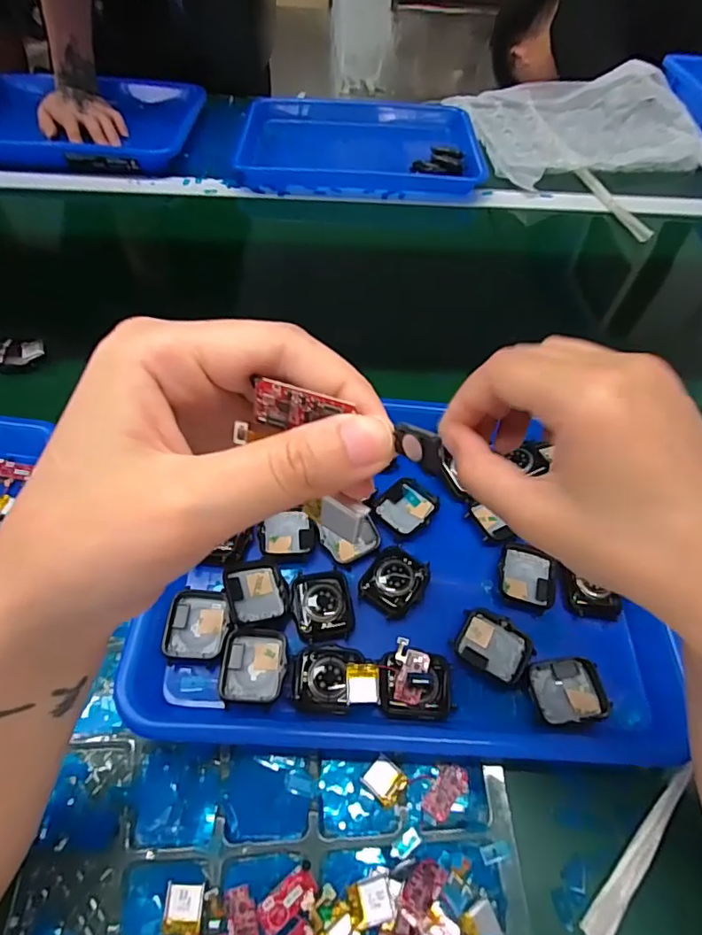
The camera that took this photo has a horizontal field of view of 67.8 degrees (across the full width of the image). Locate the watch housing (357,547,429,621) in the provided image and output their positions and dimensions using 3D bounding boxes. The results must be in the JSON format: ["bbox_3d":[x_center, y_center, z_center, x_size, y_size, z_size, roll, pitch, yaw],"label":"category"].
[{"bbox_3d":[0.029,0.072,0.340,0.037,0.007,0.045,28,57,16],"label":"watch housing"}]

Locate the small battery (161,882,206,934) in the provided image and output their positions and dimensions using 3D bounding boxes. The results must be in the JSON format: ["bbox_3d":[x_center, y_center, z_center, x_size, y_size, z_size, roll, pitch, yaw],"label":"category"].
[{"bbox_3d":[-0.083,0.219,0.258,0.019,0.004,0.020,3,54,-1],"label":"small battery"}]

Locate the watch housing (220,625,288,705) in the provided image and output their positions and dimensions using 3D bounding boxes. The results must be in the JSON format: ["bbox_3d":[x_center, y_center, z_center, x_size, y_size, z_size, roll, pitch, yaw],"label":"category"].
[{"bbox_3d":[-0.057,0.116,0.307,0.036,0.009,0.041,5,54,0],"label":"watch housing"}]

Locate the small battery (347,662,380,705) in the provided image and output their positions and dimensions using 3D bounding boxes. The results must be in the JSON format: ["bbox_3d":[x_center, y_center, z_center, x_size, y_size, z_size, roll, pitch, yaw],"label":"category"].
[{"bbox_3d":[0.007,0.124,0.299,0.019,0.004,0.021,6,64,-9],"label":"small battery"}]

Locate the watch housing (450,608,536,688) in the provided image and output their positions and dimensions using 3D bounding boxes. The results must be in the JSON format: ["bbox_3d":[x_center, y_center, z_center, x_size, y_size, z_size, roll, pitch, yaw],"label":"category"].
[{"bbox_3d":[0.088,0.109,0.321,0.045,0.009,0.034,28,57,16],"label":"watch housing"}]

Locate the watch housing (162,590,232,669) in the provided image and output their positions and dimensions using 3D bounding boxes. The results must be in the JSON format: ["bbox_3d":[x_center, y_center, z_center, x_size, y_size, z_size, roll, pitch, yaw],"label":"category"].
[{"bbox_3d":[-0.093,0.097,0.319,0.035,0.012,0.044,2,54,-2],"label":"watch housing"}]

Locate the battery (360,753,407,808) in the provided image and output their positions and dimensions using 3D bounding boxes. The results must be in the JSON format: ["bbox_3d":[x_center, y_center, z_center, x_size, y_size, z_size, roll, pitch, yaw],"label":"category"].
[{"bbox_3d":[0.019,0.173,0.289,0.021,0.004,0.019,36,60,21],"label":"battery"}]

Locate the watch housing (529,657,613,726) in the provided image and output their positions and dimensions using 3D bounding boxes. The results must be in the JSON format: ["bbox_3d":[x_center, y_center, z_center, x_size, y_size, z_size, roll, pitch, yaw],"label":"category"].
[{"bbox_3d":[0.129,0.132,0.310,0.042,0.005,0.035,-5,55,-7],"label":"watch housing"}]

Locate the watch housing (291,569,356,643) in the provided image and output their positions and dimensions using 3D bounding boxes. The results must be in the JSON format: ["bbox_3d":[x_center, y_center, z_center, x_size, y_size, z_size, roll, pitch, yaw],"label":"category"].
[{"bbox_3d":[-0.018,0.084,0.327,0.036,0.007,0.045,-7,55,-8],"label":"watch housing"}]

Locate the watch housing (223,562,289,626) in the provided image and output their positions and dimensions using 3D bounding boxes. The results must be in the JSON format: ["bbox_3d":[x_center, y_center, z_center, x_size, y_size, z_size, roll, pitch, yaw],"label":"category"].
[{"bbox_3d":[-0.059,0.079,0.329,0.036,0.009,0.037,-1,49,-29],"label":"watch housing"}]

